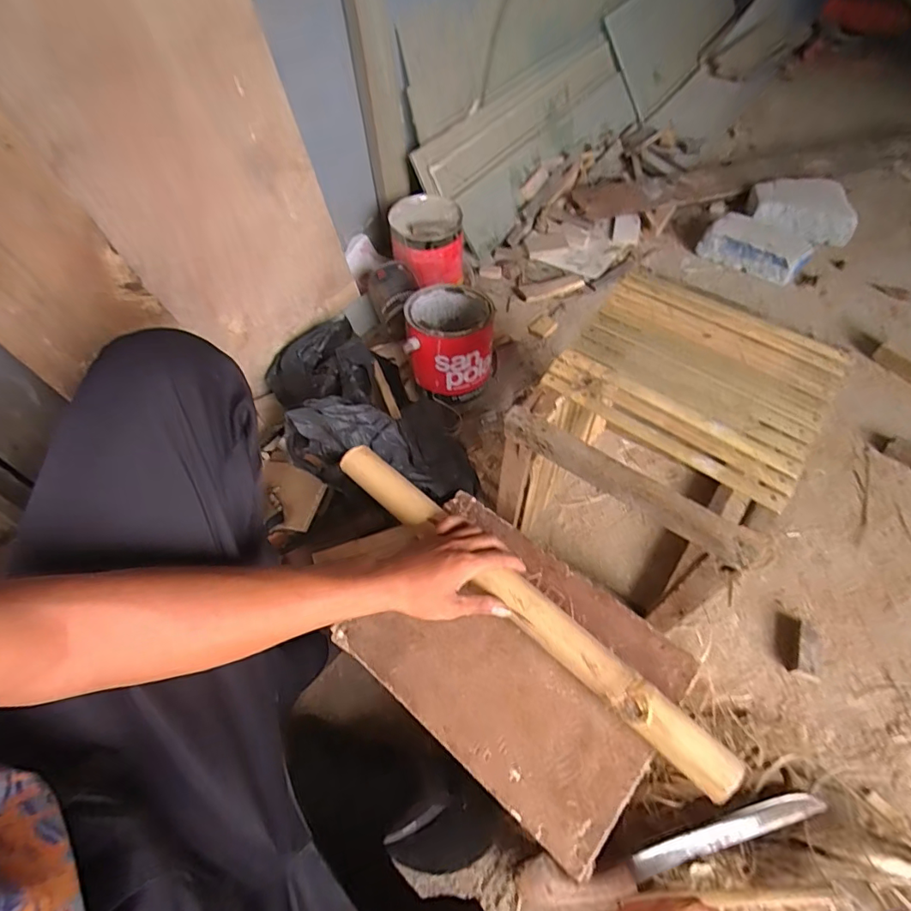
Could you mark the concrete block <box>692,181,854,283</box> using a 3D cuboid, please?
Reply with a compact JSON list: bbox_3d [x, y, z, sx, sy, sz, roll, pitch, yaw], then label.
[{"bbox_3d":[0.767,-0.537,1.166,0.359,0.073,0.241,-41,63,-20],"label":"concrete block"}]

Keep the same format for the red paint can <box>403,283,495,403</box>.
[{"bbox_3d":[-0.013,-0.203,0.911,0.156,0.169,0.164,-4,46,1],"label":"red paint can"}]

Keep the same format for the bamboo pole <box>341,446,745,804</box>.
[{"bbox_3d":[0.052,0.140,0.527,0.491,0.040,0.044,38,67,24],"label":"bamboo pole"}]

